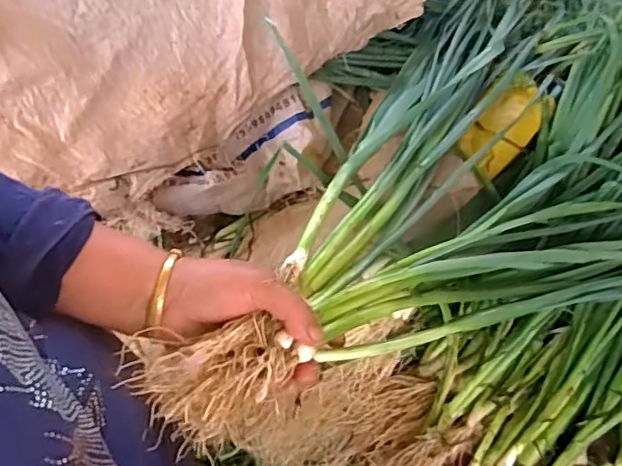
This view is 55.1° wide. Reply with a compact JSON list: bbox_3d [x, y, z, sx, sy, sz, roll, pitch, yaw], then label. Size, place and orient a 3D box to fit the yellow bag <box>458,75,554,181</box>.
[{"bbox_3d":[0.200,-0.112,0.595,0.056,0.036,0.137,36,68,13],"label":"yellow bag"}]

